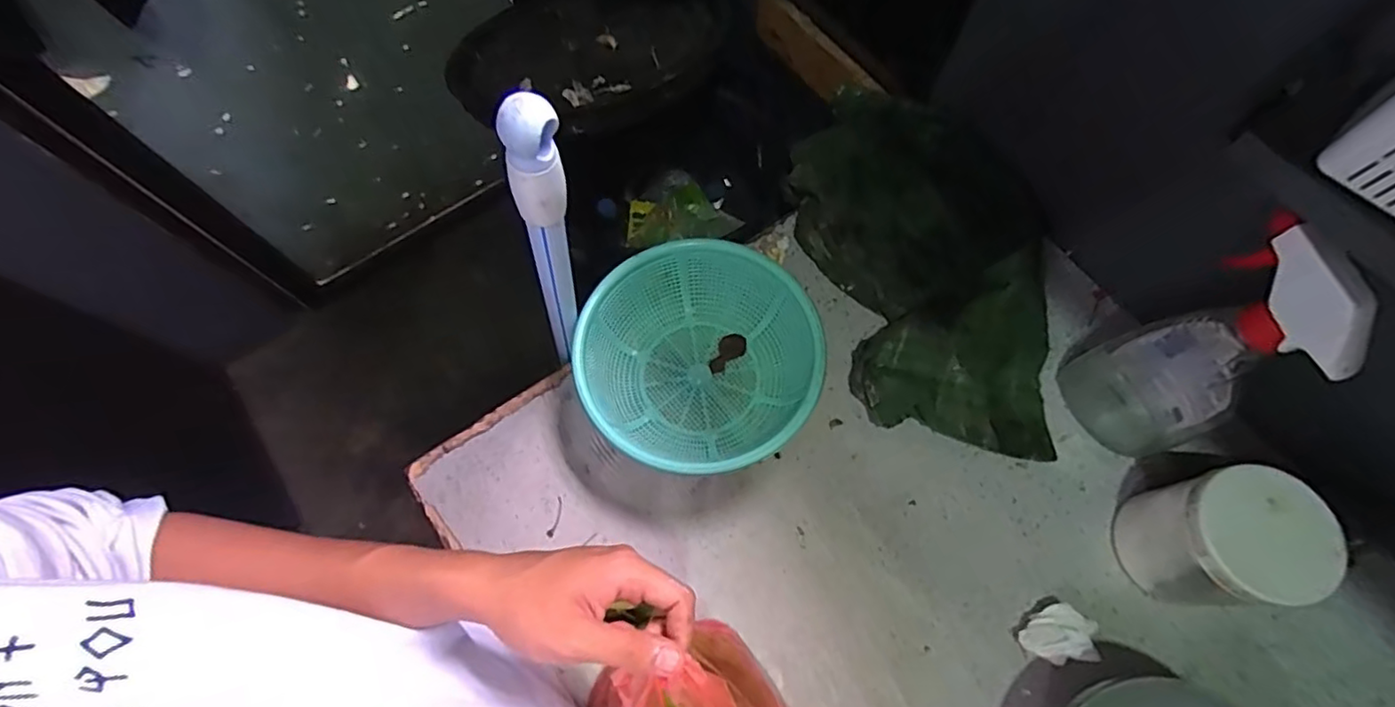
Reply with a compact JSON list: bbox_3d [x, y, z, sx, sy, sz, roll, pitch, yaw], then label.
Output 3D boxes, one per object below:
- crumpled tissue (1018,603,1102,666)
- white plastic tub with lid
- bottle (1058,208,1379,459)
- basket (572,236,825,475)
[{"bbox_3d":[0.267,0.209,0.470,0.050,0.029,0.040,-1,68,0],"label":"crumpled tissue"},{"bbox_3d":[0.374,0.135,0.458,0.083,0.101,0.084,0,68,1],"label":"white plastic tub with lid"},{"bbox_3d":[0.359,0.003,0.445,0.059,0.221,0.092,-20,70,-7],"label":"bottle"},{"bbox_3d":[0.003,0.010,0.523,0.179,0.078,0.184,0,68,1],"label":"basket"}]

